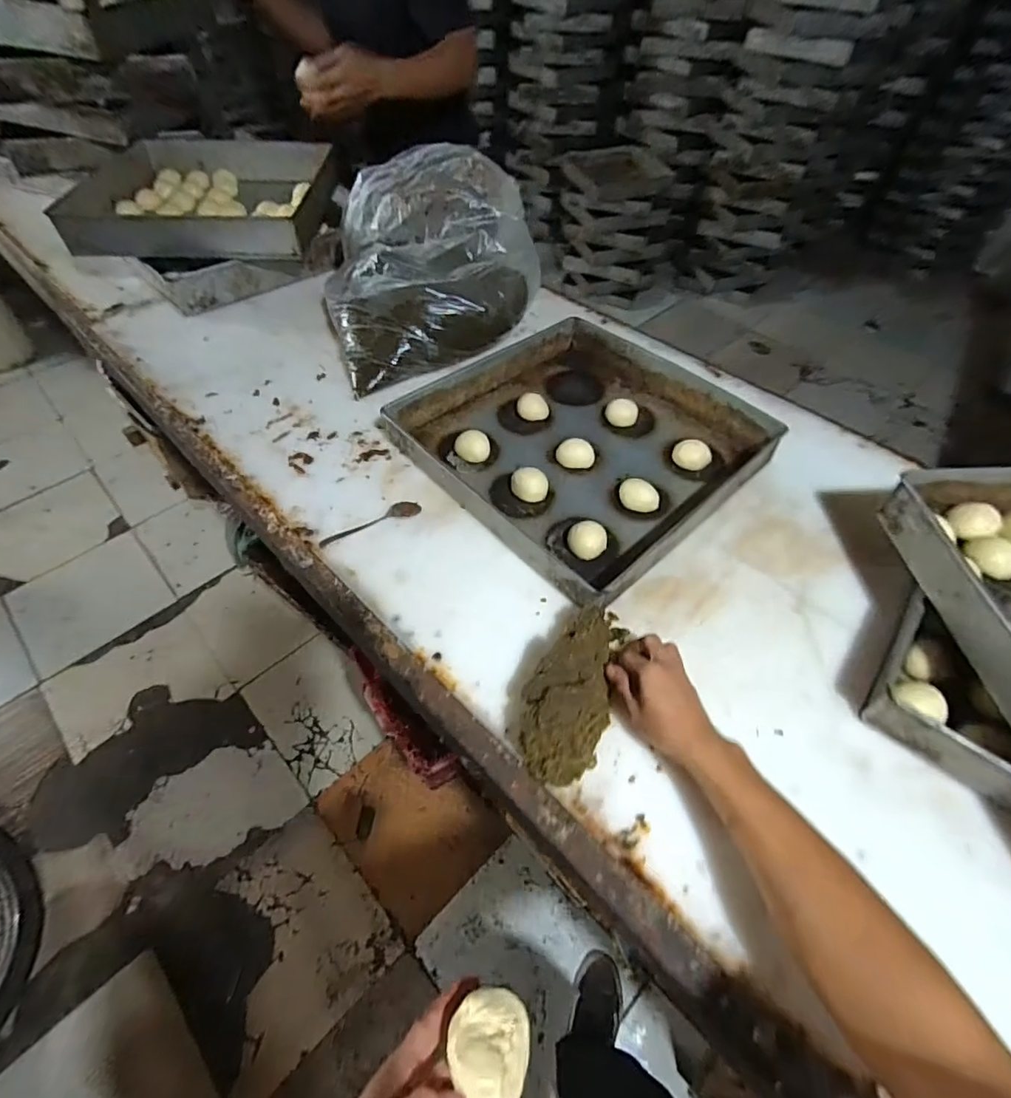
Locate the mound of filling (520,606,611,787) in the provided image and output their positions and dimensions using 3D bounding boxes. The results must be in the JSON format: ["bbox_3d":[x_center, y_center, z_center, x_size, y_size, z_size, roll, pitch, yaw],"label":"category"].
[{"bbox_3d":[0.067,0.133,0.496,0.080,0.084,0.163,22,61,12],"label":"mound of filling"}]

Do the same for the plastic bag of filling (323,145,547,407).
[{"bbox_3d":[-0.131,-0.473,0.847,0.354,0.224,0.283,-22,57,-17],"label":"plastic bag of filling"}]

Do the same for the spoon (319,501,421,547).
[{"bbox_3d":[-0.174,-0.034,0.670,0.133,0.011,0.022,-21,57,-16],"label":"spoon"}]

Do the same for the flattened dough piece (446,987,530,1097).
[{"bbox_3d":[-0.009,0.311,0.328,0.048,0.020,0.054,17,32,-4],"label":"flattened dough piece"}]

